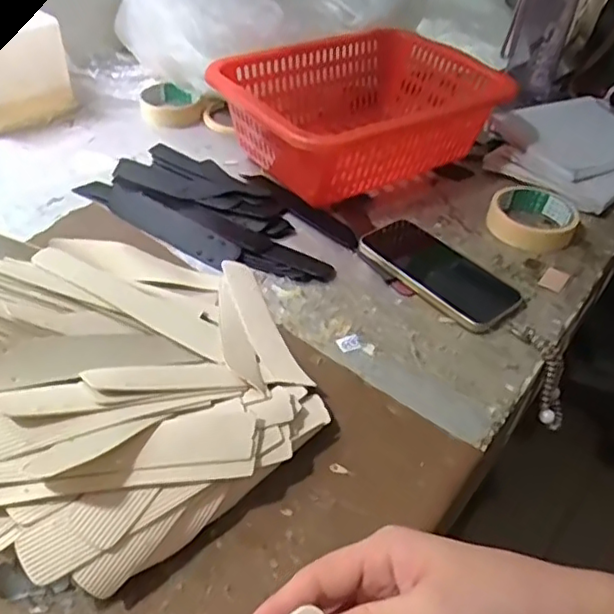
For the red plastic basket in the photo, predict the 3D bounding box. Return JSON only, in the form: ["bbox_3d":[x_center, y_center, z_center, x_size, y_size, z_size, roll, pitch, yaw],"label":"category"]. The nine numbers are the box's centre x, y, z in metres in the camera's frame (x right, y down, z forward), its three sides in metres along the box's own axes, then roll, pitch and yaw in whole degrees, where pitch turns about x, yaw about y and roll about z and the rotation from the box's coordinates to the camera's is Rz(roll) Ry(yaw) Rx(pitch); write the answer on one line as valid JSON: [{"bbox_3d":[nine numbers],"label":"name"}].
[{"bbox_3d":[0.053,-0.231,0.752,0.304,0.110,0.228,-24,49,-28],"label":"red plastic basket"}]

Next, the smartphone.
[{"bbox_3d":[0.127,-0.039,0.618,0.084,0.014,0.161,-28,51,-31],"label":"smartphone"}]

